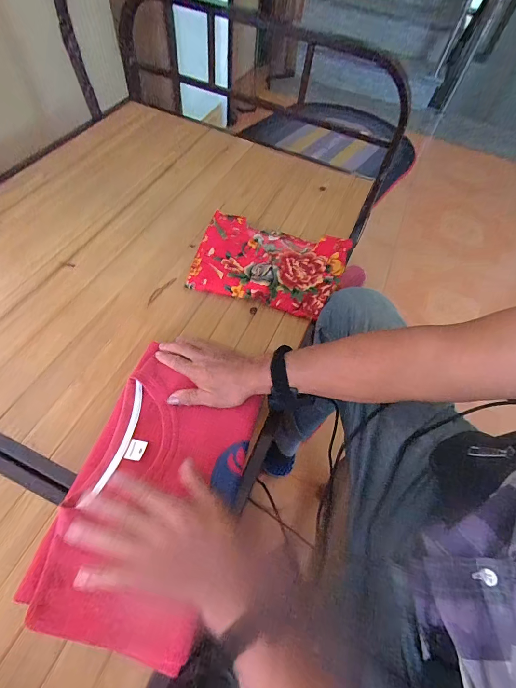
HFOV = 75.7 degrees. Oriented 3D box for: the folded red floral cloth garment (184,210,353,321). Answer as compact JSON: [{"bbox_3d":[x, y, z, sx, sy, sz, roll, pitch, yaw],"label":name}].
[{"bbox_3d":[0.021,-0.171,0.687,0.304,0.032,0.228,17,57,8],"label":"folded red floral cloth garment"}]

